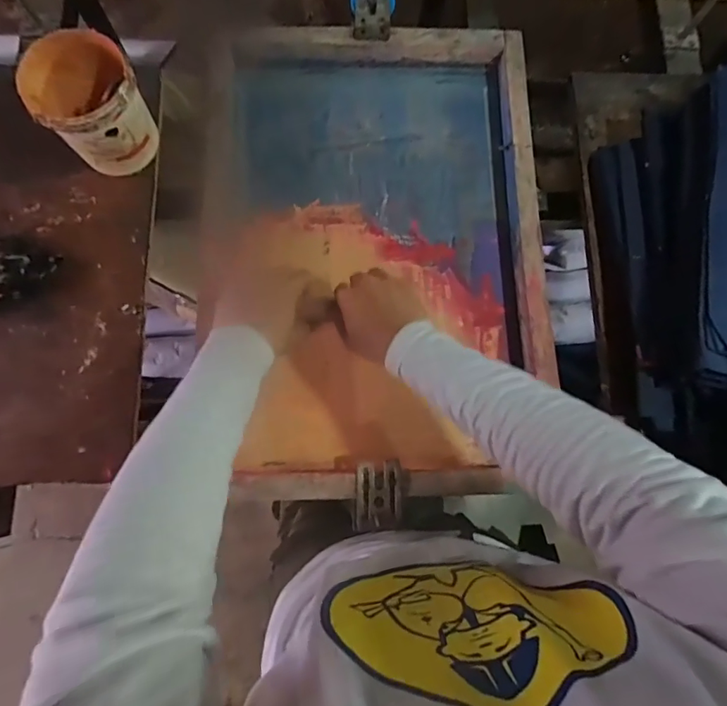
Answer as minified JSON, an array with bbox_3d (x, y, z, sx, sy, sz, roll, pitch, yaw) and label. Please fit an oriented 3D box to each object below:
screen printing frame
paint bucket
[{"bbox_3d":[0.014,-0.151,0.635,0.439,0.061,0.654,-2,77,-1],"label":"screen printing frame"},{"bbox_3d":[-0.345,-0.313,0.607,0.120,0.125,0.131,1,77,-2],"label":"paint bucket"}]

